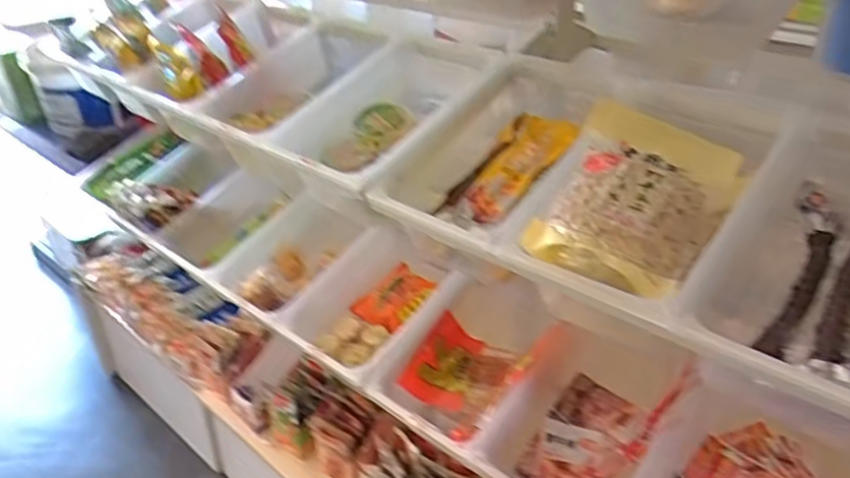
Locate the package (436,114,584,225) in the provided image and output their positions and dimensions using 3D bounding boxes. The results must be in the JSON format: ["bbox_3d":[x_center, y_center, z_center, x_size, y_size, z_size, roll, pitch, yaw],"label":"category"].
[{"bbox_3d":[0.102,-0.084,0.836,0.105,0.041,0.200,28,66,37],"label":"package"}]

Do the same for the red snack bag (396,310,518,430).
[{"bbox_3d":[0.053,0.207,1.021,0.141,0.042,0.140,30,65,6],"label":"red snack bag"}]

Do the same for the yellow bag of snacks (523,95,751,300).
[{"bbox_3d":[0.229,-0.053,0.683,0.164,0.106,0.235,19,36,27],"label":"yellow bag of snacks"}]

